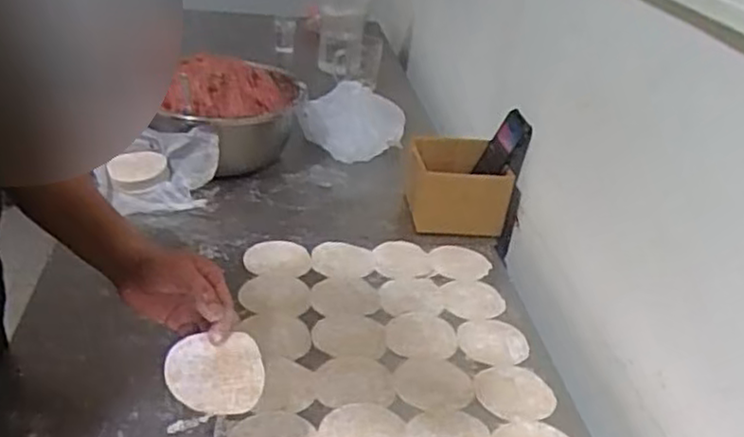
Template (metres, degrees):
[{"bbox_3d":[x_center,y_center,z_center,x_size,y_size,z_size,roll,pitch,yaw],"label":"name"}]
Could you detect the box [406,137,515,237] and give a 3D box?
[{"bbox_3d":[0.131,-0.053,1.089,0.152,0.096,0.145,5,31,0],"label":"box"}]

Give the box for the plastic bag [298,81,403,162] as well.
[{"bbox_3d":[-0.032,-0.165,1.258,0.175,0.081,0.181,15,33,16],"label":"plastic bag"}]

